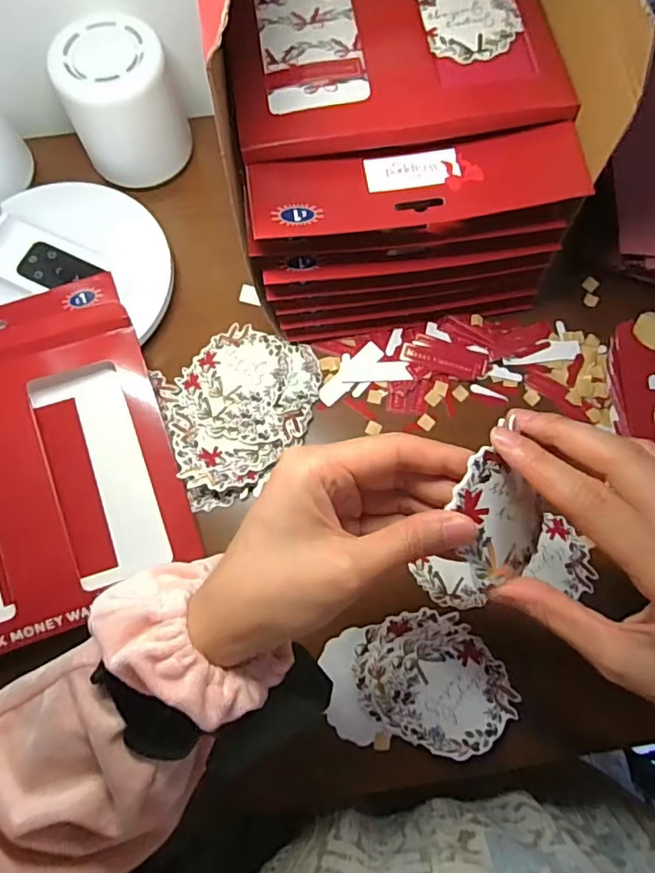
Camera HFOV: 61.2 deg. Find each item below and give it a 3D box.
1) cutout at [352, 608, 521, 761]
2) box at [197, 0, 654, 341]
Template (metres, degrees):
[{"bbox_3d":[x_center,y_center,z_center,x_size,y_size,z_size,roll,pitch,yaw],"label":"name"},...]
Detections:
[{"bbox_3d":[0.066,0.155,0.348,0.079,0.010,0.092,-40,73,-11],"label":"cutout"},{"bbox_3d":[0.036,-0.235,0.358,0.198,0.224,0.249,-10,74,-3],"label":"box"}]

